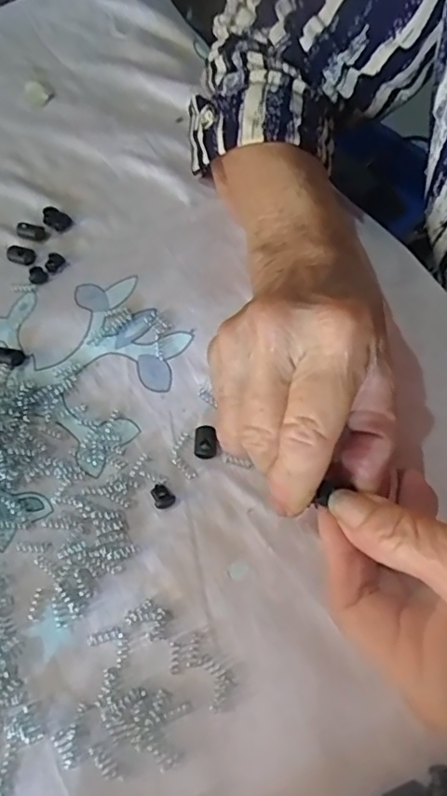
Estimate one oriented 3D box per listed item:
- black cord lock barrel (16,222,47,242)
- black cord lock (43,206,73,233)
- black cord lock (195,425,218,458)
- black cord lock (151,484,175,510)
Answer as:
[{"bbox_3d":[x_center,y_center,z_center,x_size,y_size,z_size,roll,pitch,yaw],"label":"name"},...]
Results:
[{"bbox_3d":[-0.117,-0.101,0.320,0.018,0.006,0.011,21,67,13],"label":"black cord lock barrel"},{"bbox_3d":[-0.104,-0.111,0.324,0.021,0.005,0.012,33,70,18],"label":"black cord lock"},{"bbox_3d":[-0.009,0.022,0.257,0.011,0.007,0.015,-4,63,1],"label":"black cord lock"},{"bbox_3d":[-0.029,0.046,0.246,0.009,0.006,0.012,-35,67,-13],"label":"black cord lock"}]

